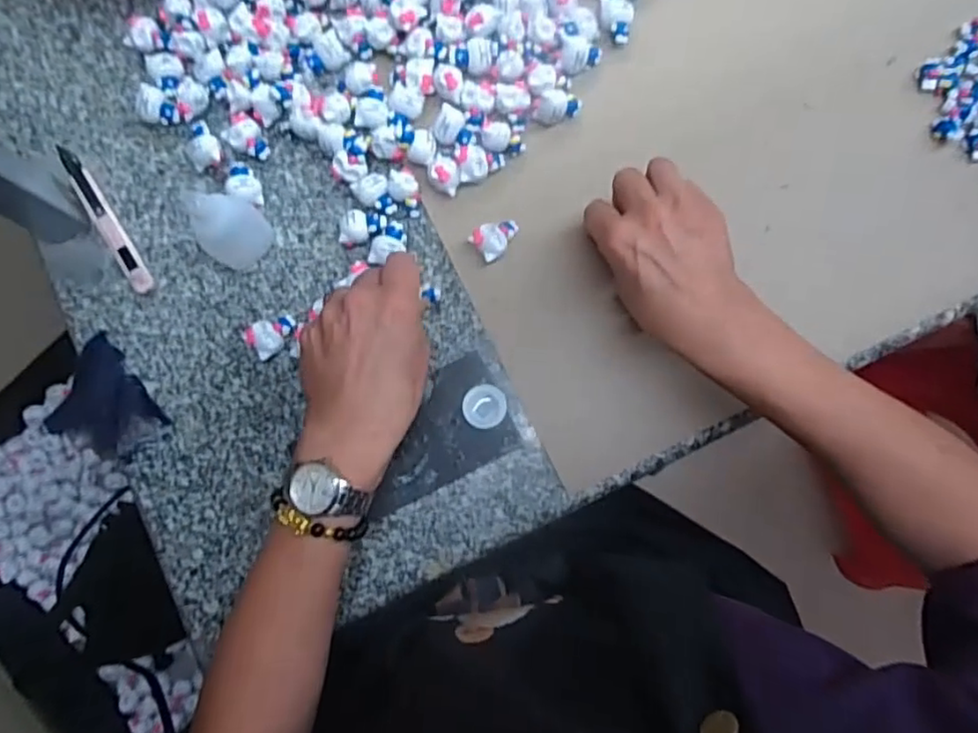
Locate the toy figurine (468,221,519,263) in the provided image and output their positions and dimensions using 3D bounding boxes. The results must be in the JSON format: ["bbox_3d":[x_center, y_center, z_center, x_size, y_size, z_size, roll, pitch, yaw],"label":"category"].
[{"bbox_3d":[0.006,-0.093,0.468,0.034,0.018,0.026,-38,82,-3],"label":"toy figurine"}]

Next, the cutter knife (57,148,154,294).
[{"bbox_3d":[-0.292,-0.114,0.483,0.015,0.008,0.137,-34,82,-3],"label":"cutter knife"}]

